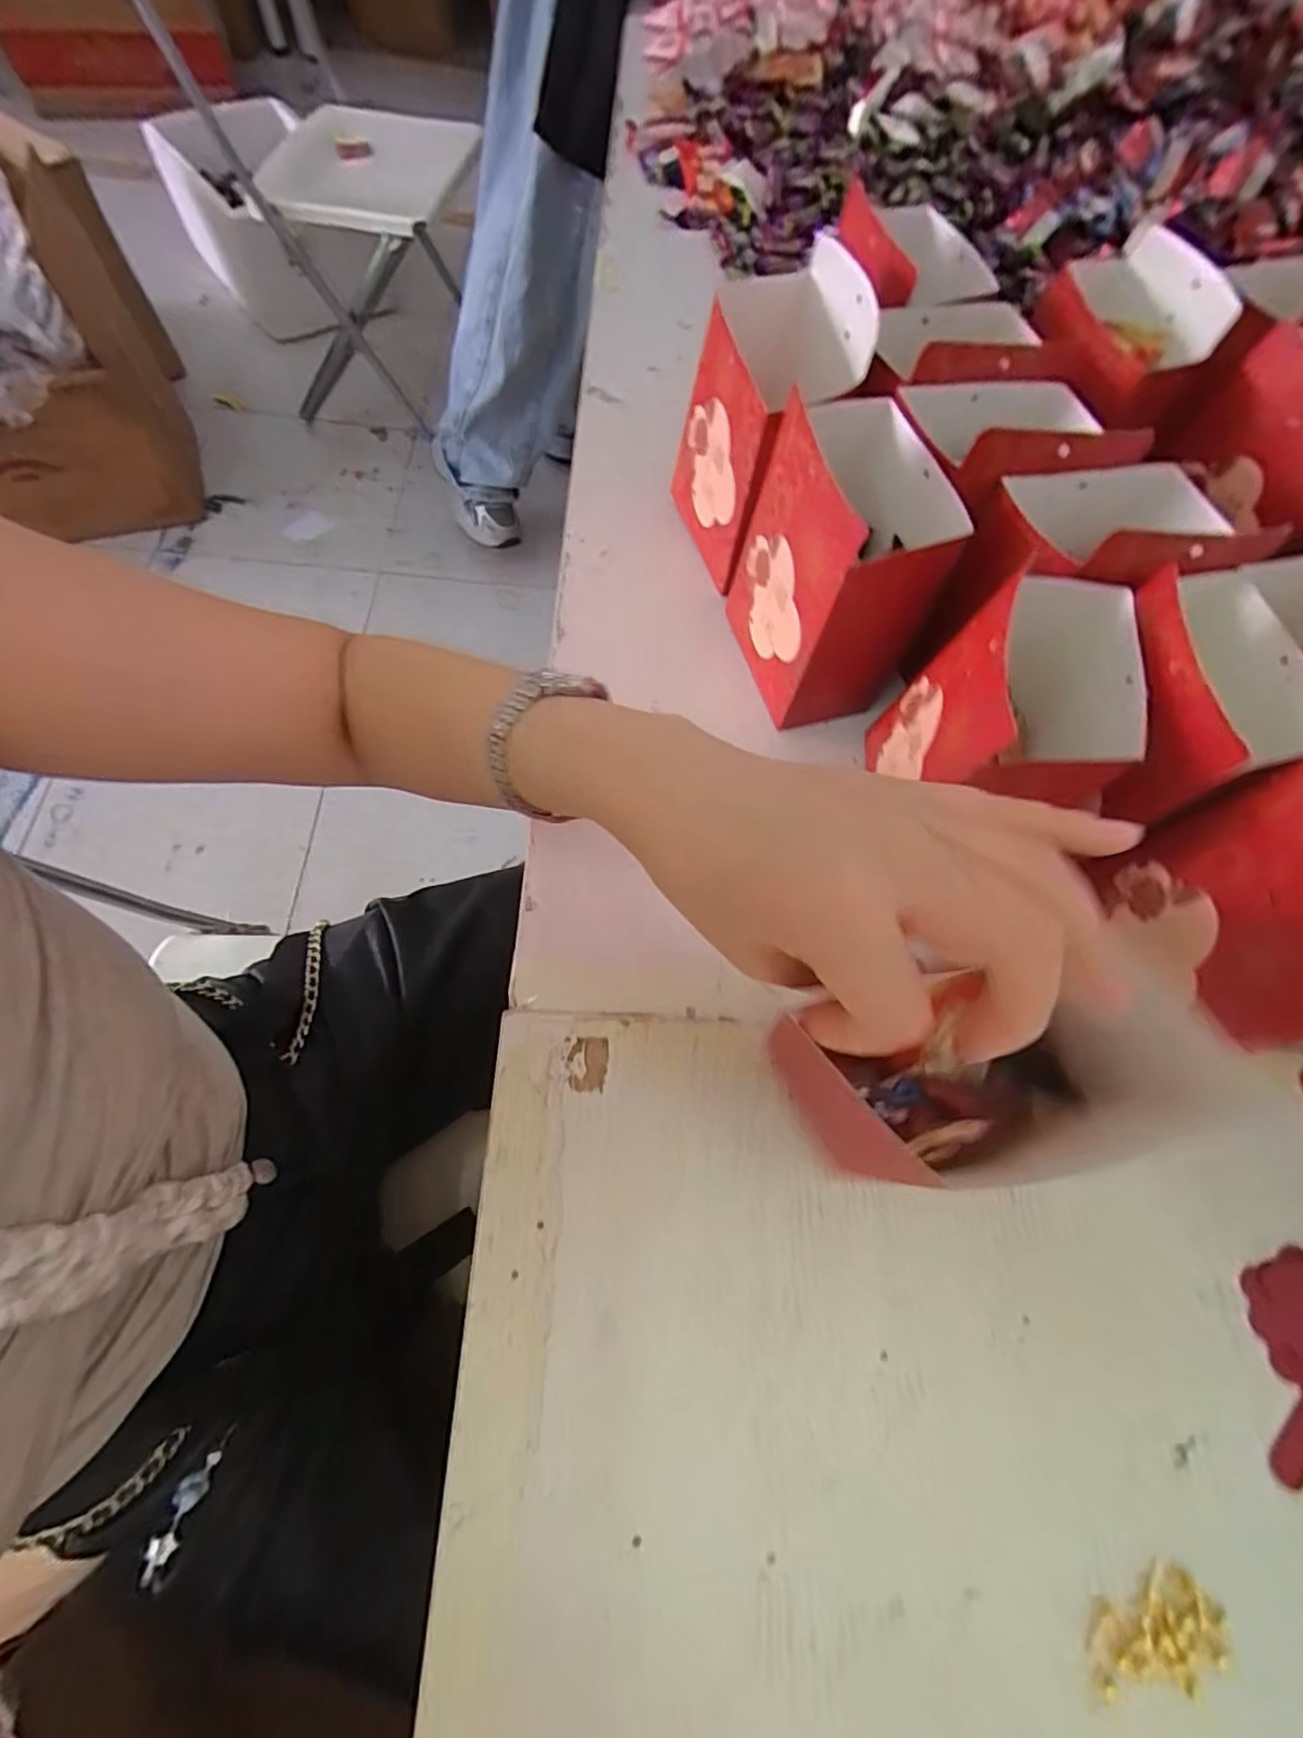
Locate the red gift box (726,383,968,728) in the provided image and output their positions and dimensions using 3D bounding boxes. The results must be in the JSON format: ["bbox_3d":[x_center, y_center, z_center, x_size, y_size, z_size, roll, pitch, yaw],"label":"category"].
[{"bbox_3d":[0.101,-0.170,0.345,0.078,0.128,0.104,-13,69,-11],"label":"red gift box"}]

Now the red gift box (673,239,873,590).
[{"bbox_3d":[0.071,-0.271,0.397,0.093,0.146,0.095,-24,72,-15],"label":"red gift box"}]

